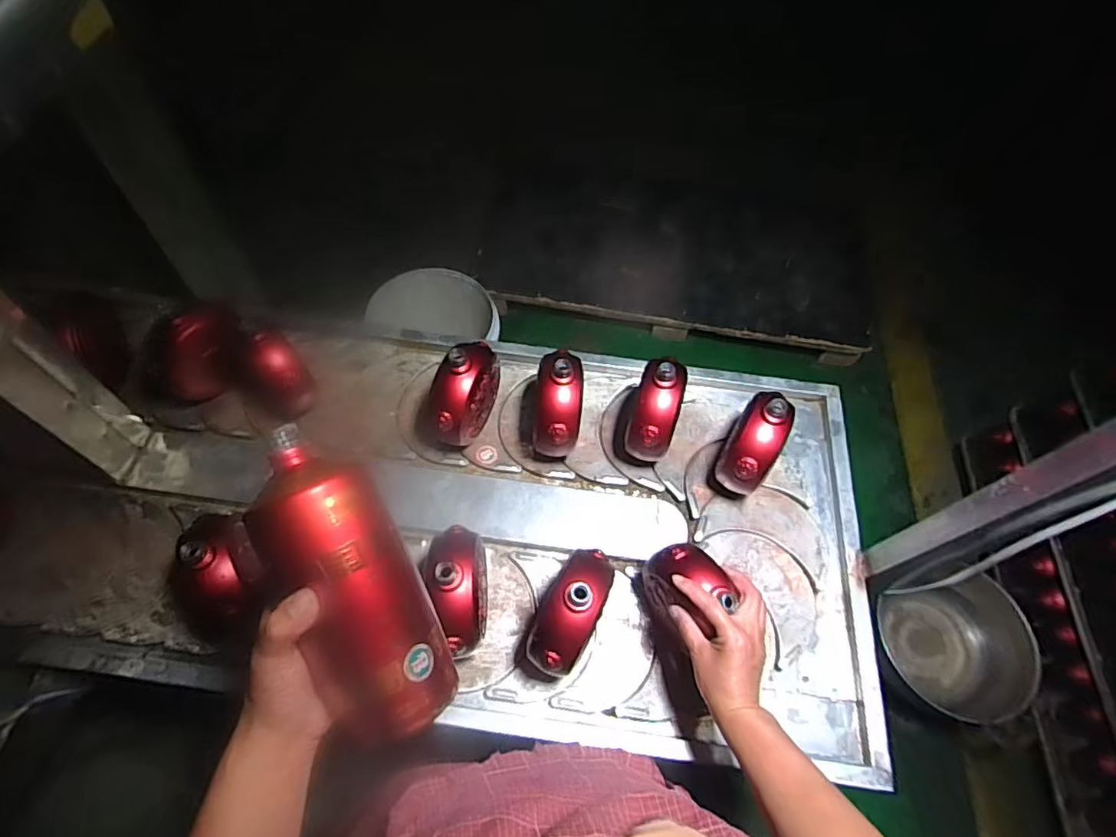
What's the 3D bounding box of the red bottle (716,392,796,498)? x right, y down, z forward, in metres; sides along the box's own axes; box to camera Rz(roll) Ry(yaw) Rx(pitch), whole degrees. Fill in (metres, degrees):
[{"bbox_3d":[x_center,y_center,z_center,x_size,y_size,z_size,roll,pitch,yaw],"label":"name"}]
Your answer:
[{"bbox_3d":[0.263,0.039,0.799,0.066,0.147,0.110,32,61,16],"label":"red bottle"}]

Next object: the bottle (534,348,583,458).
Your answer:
[{"bbox_3d":[0.001,-0.020,0.808,0.059,0.158,0.131,4,58,-1],"label":"bottle"}]

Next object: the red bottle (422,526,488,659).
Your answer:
[{"bbox_3d":[-0.115,0.199,0.676,0.063,0.153,0.135,-2,58,-5],"label":"red bottle"}]

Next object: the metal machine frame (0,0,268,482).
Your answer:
[{"bbox_3d":[-0.585,-0.204,0.717,0.110,0.452,0.432,4,58,-1],"label":"metal machine frame"}]

